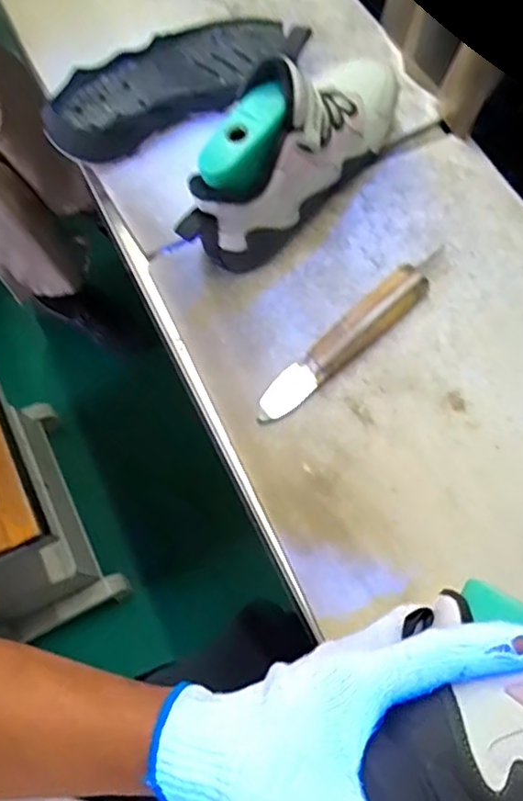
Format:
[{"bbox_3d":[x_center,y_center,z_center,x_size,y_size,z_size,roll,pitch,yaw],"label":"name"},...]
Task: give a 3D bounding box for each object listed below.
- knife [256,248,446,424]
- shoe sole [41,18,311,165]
[{"bbox_3d":[0.069,-0.050,0.469,0.185,0.015,0.028,-41,71,-14],"label":"knife"},{"bbox_3d":[-0.074,-0.280,0.556,0.236,0.035,0.082,-36,70,-12],"label":"shoe sole"}]

